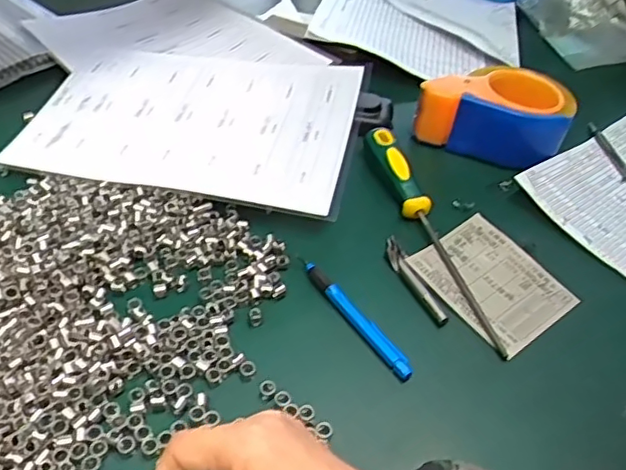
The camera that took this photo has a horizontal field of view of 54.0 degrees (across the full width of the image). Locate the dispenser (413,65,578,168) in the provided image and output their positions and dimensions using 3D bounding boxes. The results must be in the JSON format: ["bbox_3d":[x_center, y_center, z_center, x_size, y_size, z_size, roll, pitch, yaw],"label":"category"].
[{"bbox_3d":[0.180,-0.122,0.588,0.123,0.053,0.100,32,53,23],"label":"dispenser"}]

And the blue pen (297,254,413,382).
[{"bbox_3d":[0.029,0.056,0.446,0.011,0.012,0.124,-27,53,-26],"label":"blue pen"}]

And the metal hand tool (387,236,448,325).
[{"bbox_3d":[0.078,0.034,0.477,0.012,0.006,0.086,-15,49,-17],"label":"metal hand tool"}]

